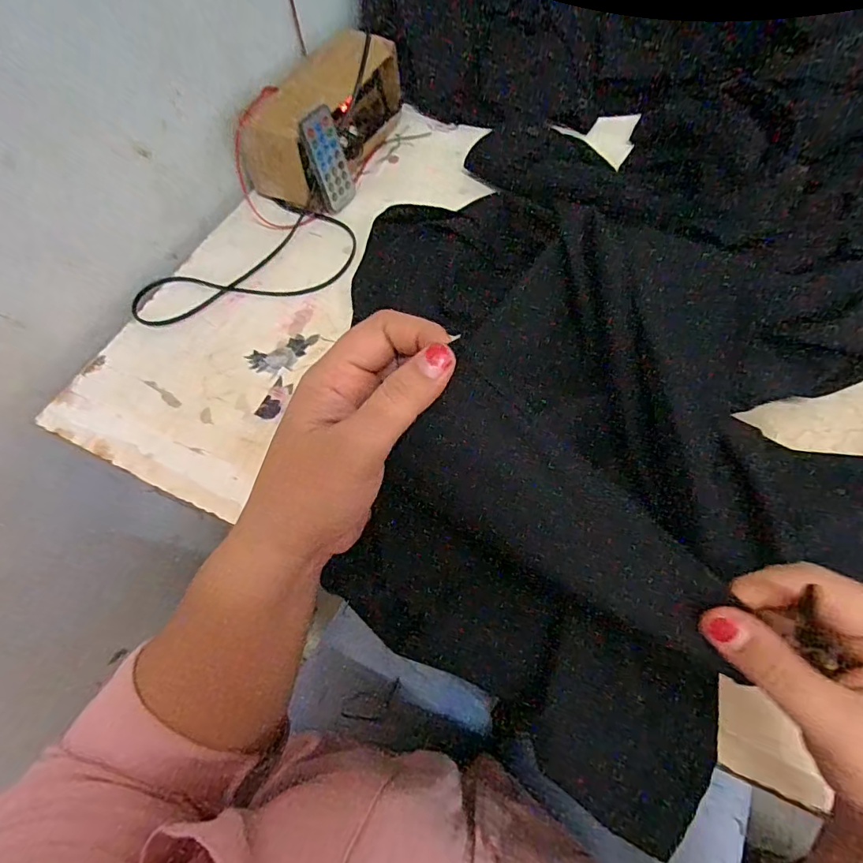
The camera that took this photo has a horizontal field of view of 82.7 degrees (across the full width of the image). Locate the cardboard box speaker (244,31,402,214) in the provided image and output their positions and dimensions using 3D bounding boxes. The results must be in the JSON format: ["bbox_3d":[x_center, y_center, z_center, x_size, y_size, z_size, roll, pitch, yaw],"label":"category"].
[{"bbox_3d":[-0.108,-0.322,0.505,0.078,0.091,0.188,21,66,14],"label":"cardboard box speaker"}]

